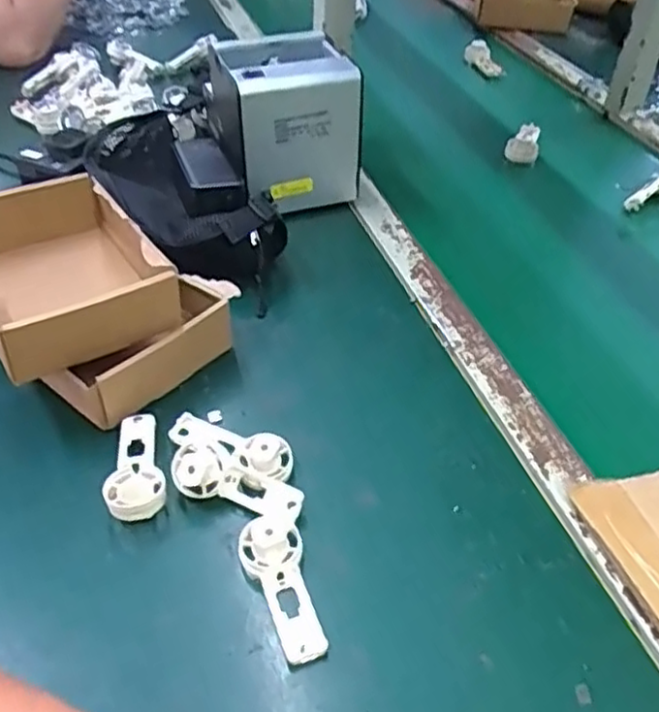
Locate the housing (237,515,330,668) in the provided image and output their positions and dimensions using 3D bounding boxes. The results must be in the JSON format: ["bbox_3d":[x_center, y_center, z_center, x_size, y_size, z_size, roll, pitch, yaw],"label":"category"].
[{"bbox_3d":[-0.030,0.140,0.431,0.038,0.028,0.090,-10,44,-12],"label":"housing"}]

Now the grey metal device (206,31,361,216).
[{"bbox_3d":[-0.054,-0.260,0.773,0.126,0.147,0.174,-13,44,-16],"label":"grey metal device"}]

